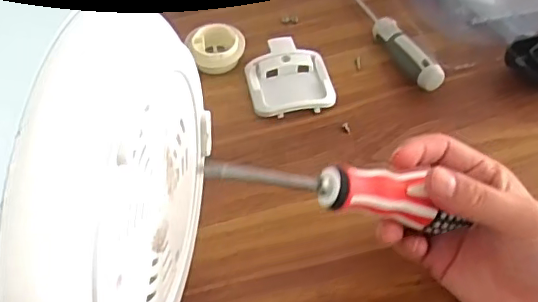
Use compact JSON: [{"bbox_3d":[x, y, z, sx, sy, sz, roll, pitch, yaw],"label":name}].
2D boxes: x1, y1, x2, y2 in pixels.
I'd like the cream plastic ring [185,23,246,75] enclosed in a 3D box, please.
[{"bbox_3d":[-0.048,-0.093,0.521,0.049,0.025,0.044,-12,52,-9],"label":"cream plastic ring"}]

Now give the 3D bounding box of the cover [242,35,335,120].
[{"bbox_3d":[0.017,-0.066,0.503,0.072,0.021,0.076,-9,51,-7],"label":"cover"}]

